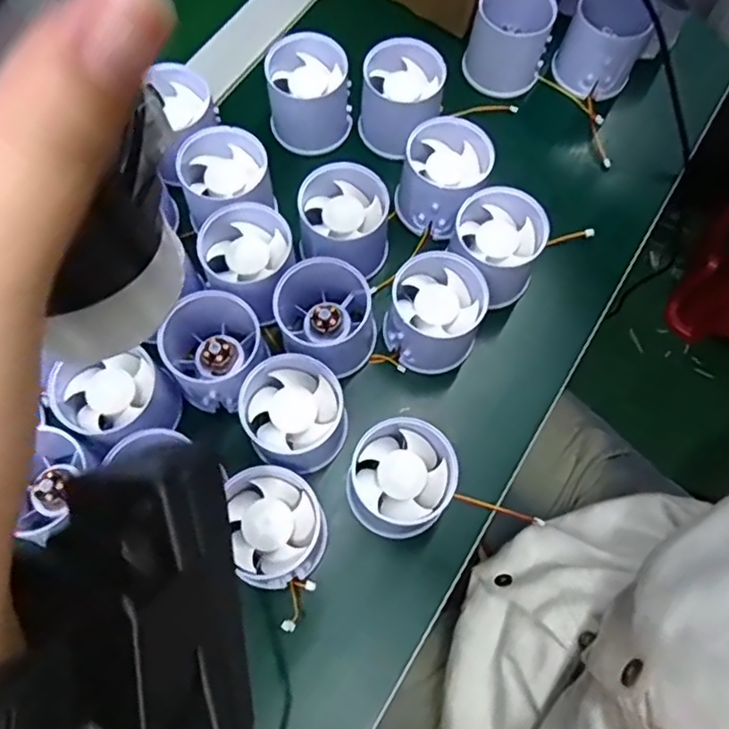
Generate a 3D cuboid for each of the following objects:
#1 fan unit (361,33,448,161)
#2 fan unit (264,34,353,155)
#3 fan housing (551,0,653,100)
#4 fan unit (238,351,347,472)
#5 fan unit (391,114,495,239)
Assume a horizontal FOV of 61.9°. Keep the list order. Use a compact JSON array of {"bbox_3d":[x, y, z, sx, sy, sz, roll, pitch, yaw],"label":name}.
[{"bbox_3d":[0.024,-0.173,0.398,0.051,0.046,0.051,7,70,1],"label":"fan unit"},{"bbox_3d":[-0.036,-0.177,0.399,0.052,0.050,0.050,-3,70,-3],"label":"fan unit"},{"bbox_3d":[0.162,-0.222,0.417,0.057,0.057,0.046,19,71,5],"label":"fan housing"},{"bbox_3d":[-0.037,0.028,0.328,0.053,0.048,0.051,1,70,-2],"label":"fan unit"},{"bbox_3d":[0.047,-0.115,0.376,0.050,0.048,0.050,24,71,7],"label":"fan unit"}]

